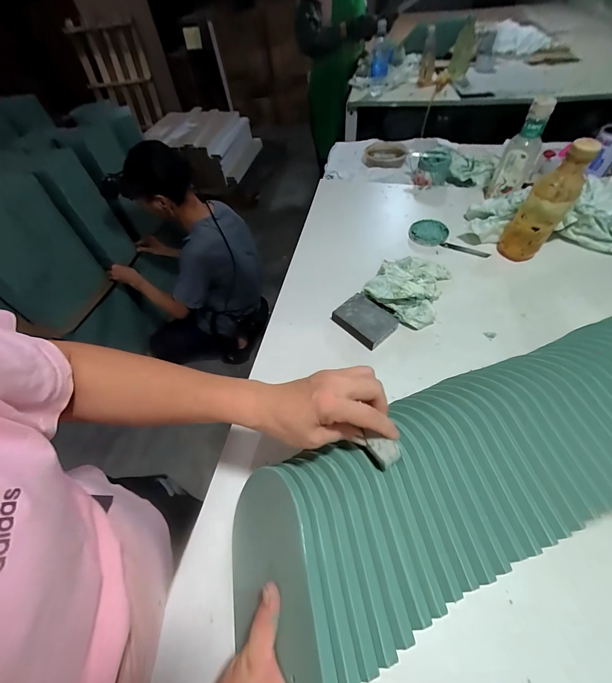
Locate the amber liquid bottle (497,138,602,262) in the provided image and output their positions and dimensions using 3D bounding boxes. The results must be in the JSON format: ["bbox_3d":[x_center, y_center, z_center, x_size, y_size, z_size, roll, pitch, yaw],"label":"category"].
[{"bbox_3d":[0.427,-0.238,0.543,0.071,0.206,0.057,29,61,24],"label":"amber liquid bottle"}]

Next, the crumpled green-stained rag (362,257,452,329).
[{"bbox_3d":[0.198,-0.112,0.565,0.136,0.056,0.169,27,61,23],"label":"crumpled green-stained rag"}]

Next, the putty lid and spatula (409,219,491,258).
[{"bbox_3d":[0.318,-0.236,0.667,0.167,0.013,0.093,15,57,16],"label":"putty lid and spatula"}]

